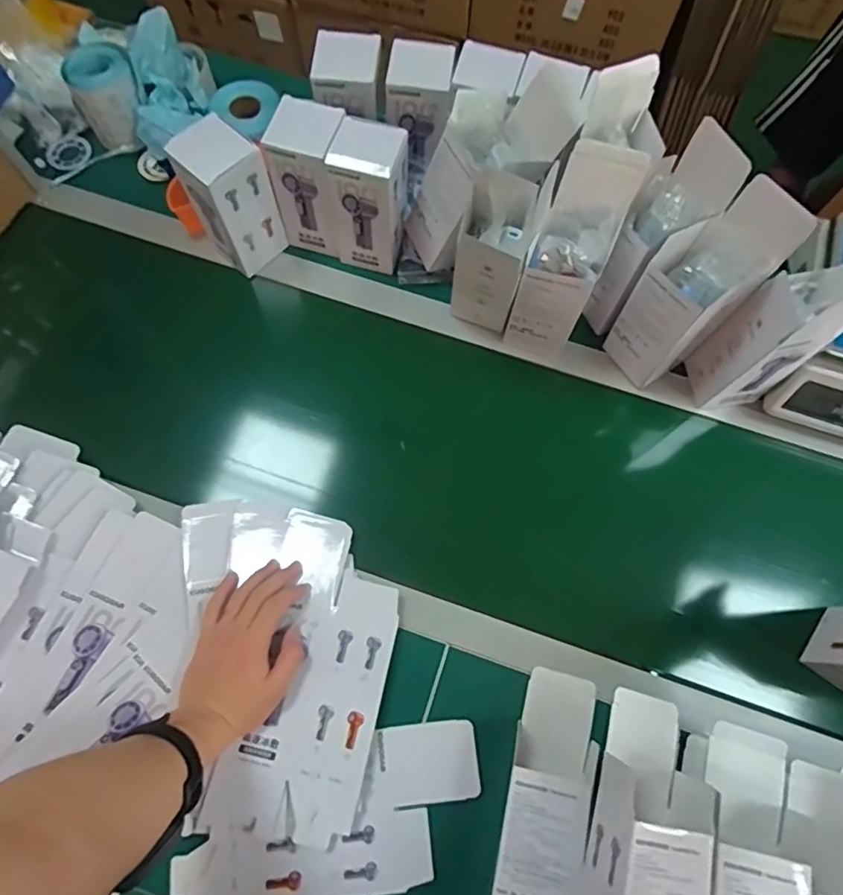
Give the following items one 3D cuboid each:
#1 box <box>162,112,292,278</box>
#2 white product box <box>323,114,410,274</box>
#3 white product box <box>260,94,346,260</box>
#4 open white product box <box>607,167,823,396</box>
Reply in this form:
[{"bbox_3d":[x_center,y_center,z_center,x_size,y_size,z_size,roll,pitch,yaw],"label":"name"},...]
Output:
[{"bbox_3d":[-0.224,-0.290,0.669,0.078,0.169,0.076,39,76,10],"label":"box"},{"bbox_3d":[-0.061,-0.290,0.678,0.077,0.152,0.085,17,73,4],"label":"white product box"},{"bbox_3d":[-0.131,-0.316,0.682,0.074,0.159,0.082,17,73,4],"label":"white product box"},{"bbox_3d":[0.281,-0.160,0.600,0.091,0.228,0.083,-36,77,-12],"label":"open white product box"}]

